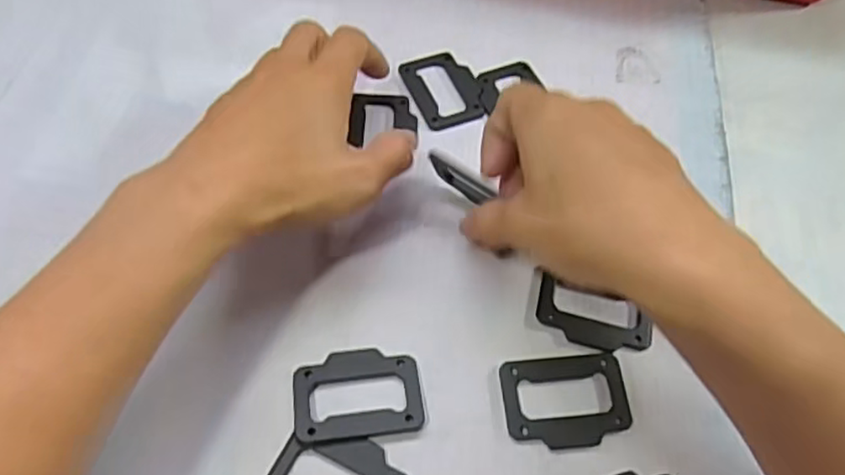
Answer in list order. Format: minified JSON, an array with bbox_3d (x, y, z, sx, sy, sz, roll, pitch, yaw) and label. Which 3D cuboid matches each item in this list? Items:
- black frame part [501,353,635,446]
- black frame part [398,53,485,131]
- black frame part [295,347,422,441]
[{"bbox_3d":[0.060,0.067,0.274,0.051,0.004,0.038,-4,58,-5],"label":"black frame part"},{"bbox_3d":[0.013,-0.083,0.369,0.039,0.005,0.052,-20,61,-14],"label":"black frame part"},{"bbox_3d":[-0.026,0.064,0.271,0.052,0.005,0.036,-6,58,-6],"label":"black frame part"}]

